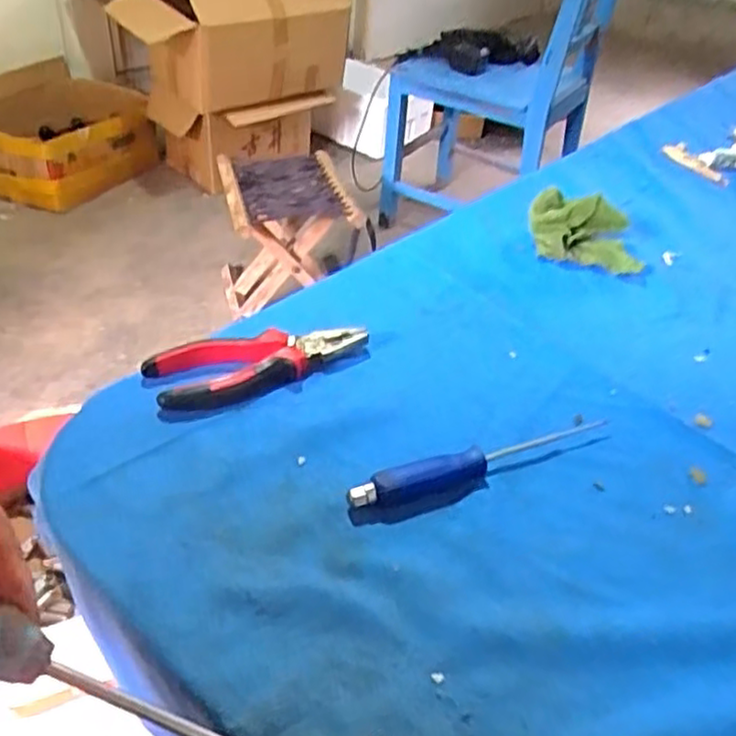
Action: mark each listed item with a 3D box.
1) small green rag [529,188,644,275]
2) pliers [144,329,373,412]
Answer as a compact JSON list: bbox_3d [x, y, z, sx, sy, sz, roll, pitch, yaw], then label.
[{"bbox_3d":[0.209,-0.130,0.675,0.114,0.046,0.059,19,41,17],"label":"small green rag"},{"bbox_3d":[-0.076,-0.006,0.515,0.158,0.016,0.059,-15,43,-23],"label":"pliers"}]

